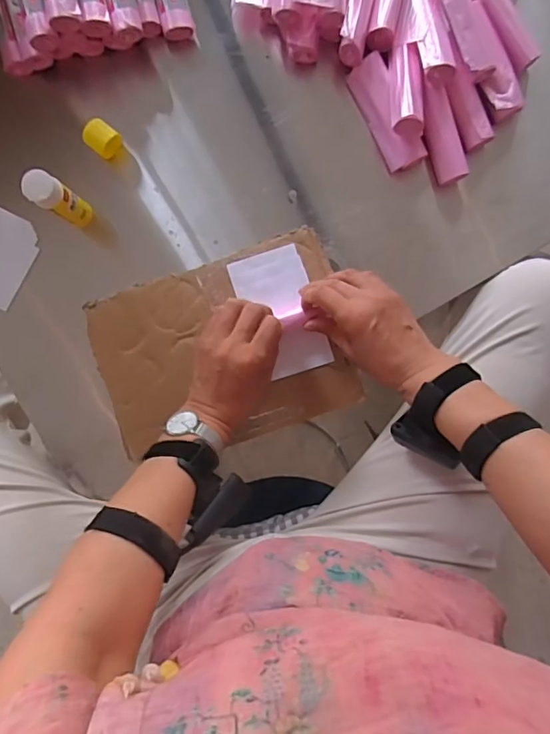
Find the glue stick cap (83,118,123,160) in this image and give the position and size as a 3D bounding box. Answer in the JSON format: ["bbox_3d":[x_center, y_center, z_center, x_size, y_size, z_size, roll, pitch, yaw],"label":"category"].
[{"bbox_3d":[-0.188,-0.249,0.540,0.032,0.027,0.031,37,91,-3],"label":"glue stick cap"}]

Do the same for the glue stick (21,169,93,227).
[{"bbox_3d":[-0.219,-0.168,0.512,0.030,0.119,0.030,0,93,-2],"label":"glue stick"}]

